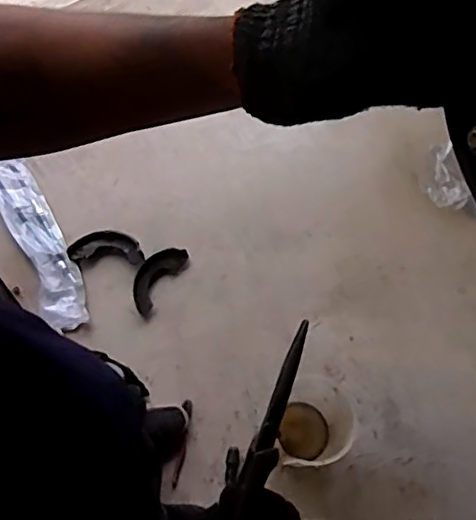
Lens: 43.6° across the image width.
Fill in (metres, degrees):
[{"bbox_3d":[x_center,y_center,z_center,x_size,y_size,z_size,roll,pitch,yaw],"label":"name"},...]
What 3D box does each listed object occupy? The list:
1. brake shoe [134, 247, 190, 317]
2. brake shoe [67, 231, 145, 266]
[{"bbox_3d":[-0.222,0.044,1.599,0.093,0.043,0.208,31,69,10],"label":"brake shoe"},{"bbox_3d":[-0.358,-0.034,1.631,0.203,0.034,0.087,5,67,-1],"label":"brake shoe"}]

